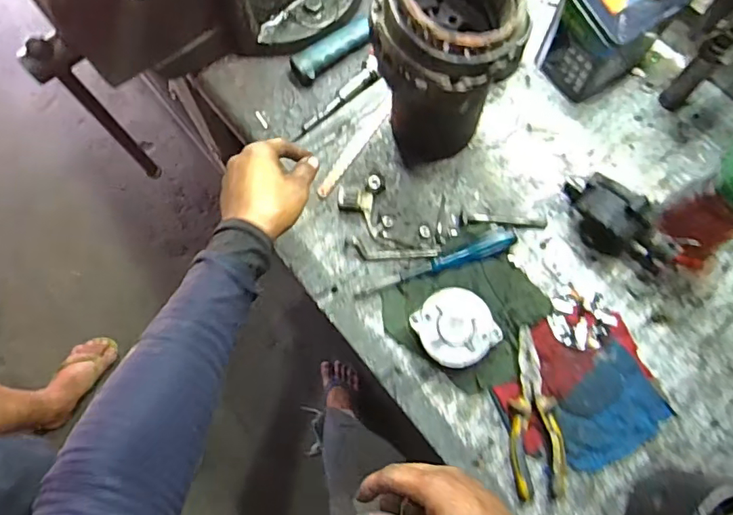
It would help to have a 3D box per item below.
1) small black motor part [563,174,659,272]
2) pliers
[{"bbox_3d":[0.284,-0.039,0.581,0.051,0.087,0.140,-42,78,-10],"label":"small black motor part"},{"bbox_3d":[0.175,0.167,0.554,0.055,0.020,0.171,-8,75,-2],"label":"pliers"}]

